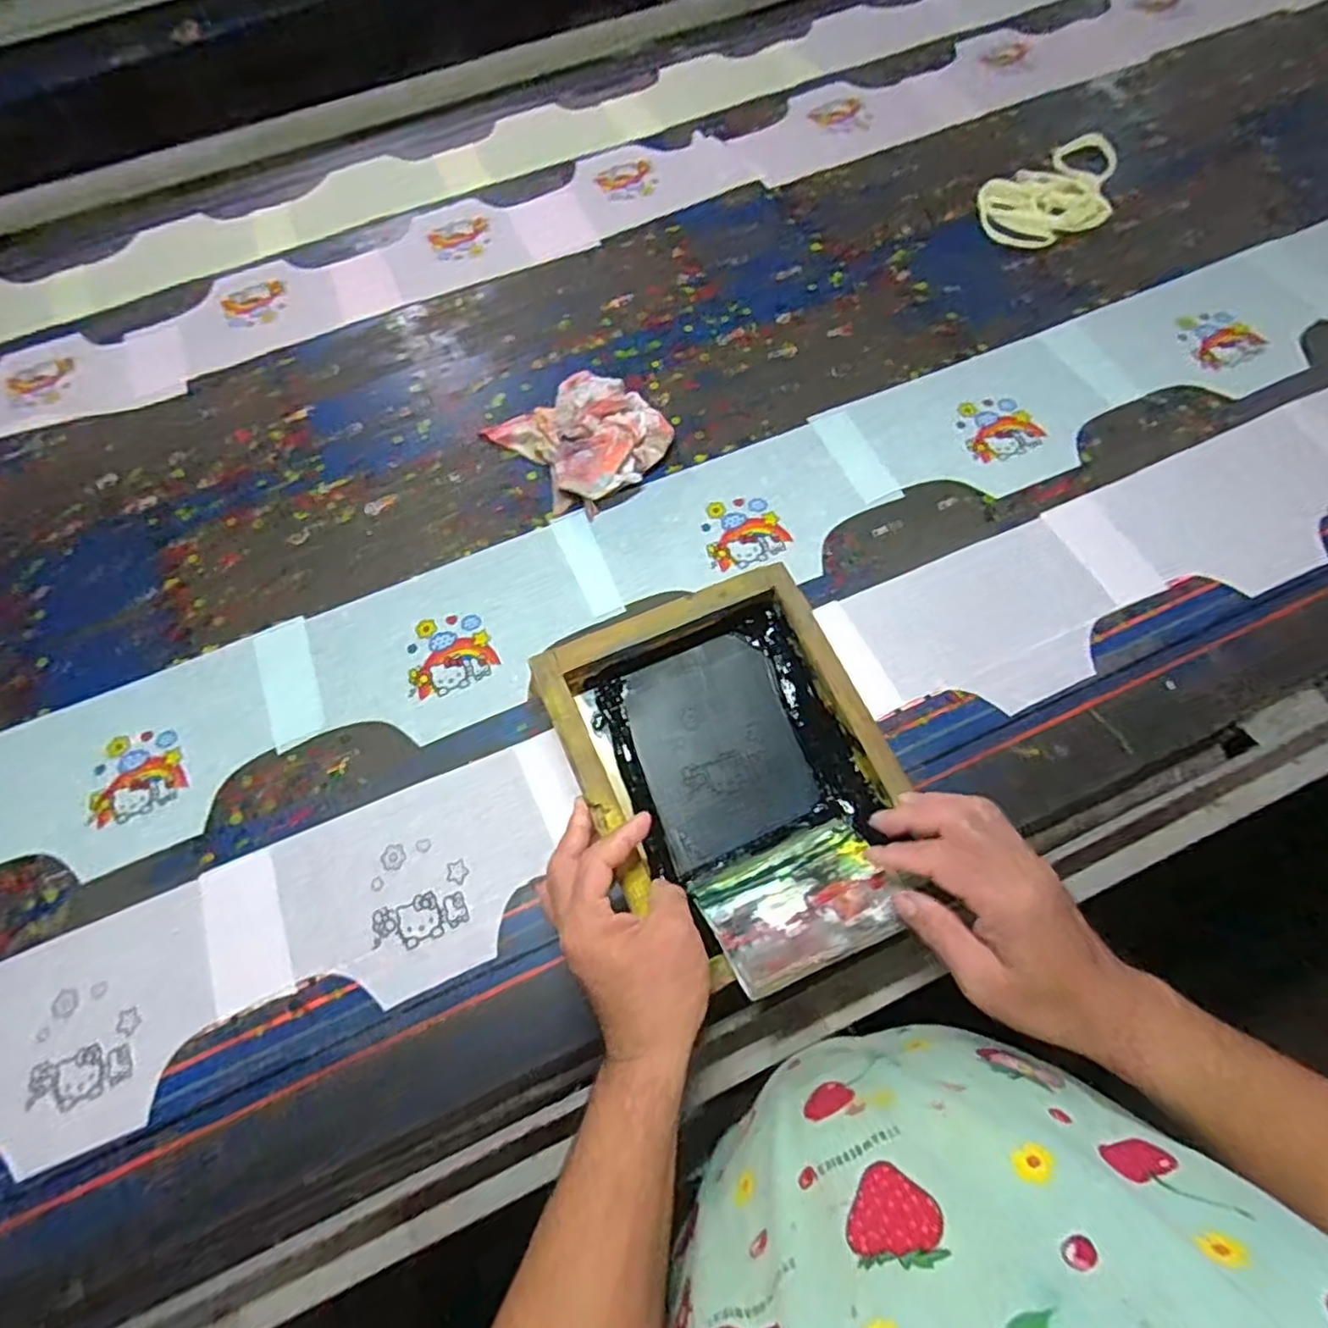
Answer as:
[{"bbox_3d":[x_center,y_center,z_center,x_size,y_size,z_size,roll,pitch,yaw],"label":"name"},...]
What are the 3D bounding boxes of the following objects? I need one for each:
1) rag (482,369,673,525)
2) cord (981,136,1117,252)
[{"bbox_3d":[-0.081,-0.237,0.685,0.147,0.052,0.159,-35,69,-12],"label":"rag"},{"bbox_3d":[0.474,-0.569,0.821,0.212,0.023,0.120,-31,66,-11],"label":"cord"}]

